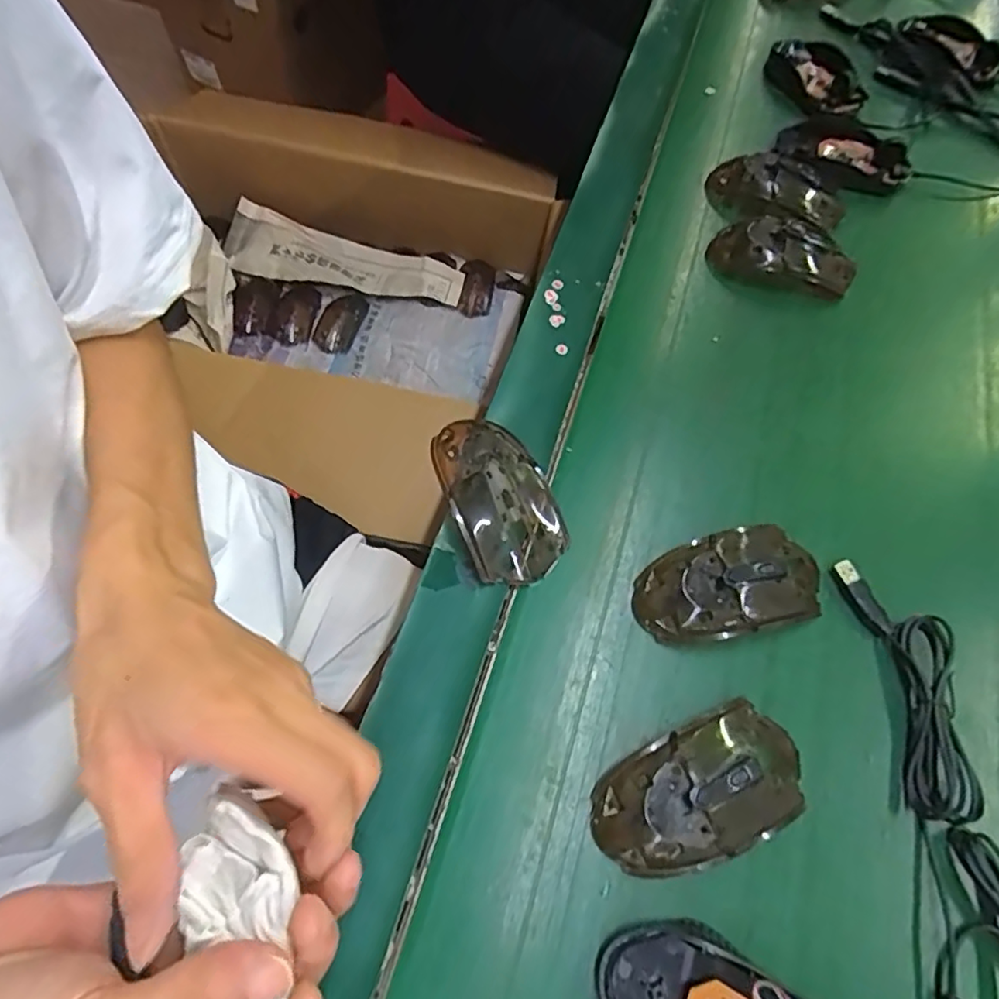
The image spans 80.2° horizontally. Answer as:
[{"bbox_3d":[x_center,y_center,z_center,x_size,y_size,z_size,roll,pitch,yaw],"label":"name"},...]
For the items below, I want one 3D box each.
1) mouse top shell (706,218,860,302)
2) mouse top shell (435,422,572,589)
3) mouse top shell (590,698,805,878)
[{"bbox_3d":[0.216,-0.186,0.448,0.107,0.030,0.053,8,65,0],"label":"mouse top shell"},{"bbox_3d":[-0.001,-0.003,0.355,0.059,0.031,0.105,-23,68,-13],"label":"mouse top shell"},{"bbox_3d":[0.100,0.144,0.293,0.106,0.029,0.057,-19,67,-11],"label":"mouse top shell"}]

